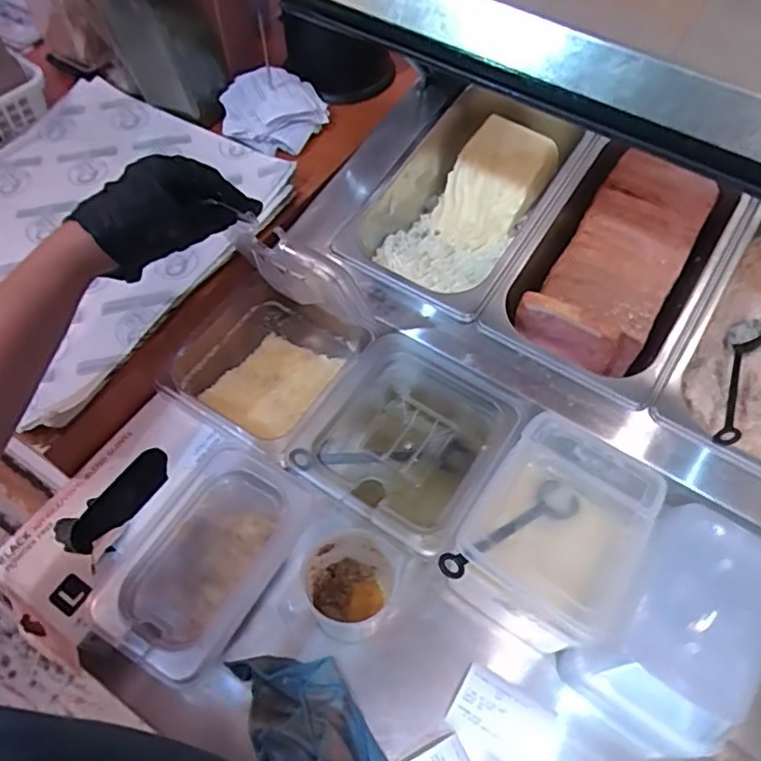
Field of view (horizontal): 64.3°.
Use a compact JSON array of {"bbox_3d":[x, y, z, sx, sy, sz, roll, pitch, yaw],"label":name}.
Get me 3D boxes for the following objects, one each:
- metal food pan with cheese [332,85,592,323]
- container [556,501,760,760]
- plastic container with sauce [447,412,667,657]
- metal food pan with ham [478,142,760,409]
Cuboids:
[{"bbox_3d":[0.099,-0.196,0.677,0.175,0.092,0.301,30,63,16],"label":"metal food pan with cheese"},{"bbox_3d":[0.236,0.196,0.479,0.113,0.093,0.173,34,64,18],"label":"container"},{"bbox_3d":[0.145,0.133,0.521,0.126,0.107,0.164,31,64,17],"label":"plastic container with sauce"},{"bbox_3d":[0.239,-0.108,0.612,0.174,0.085,0.275,32,64,17],"label":"metal food pan with ham"}]

